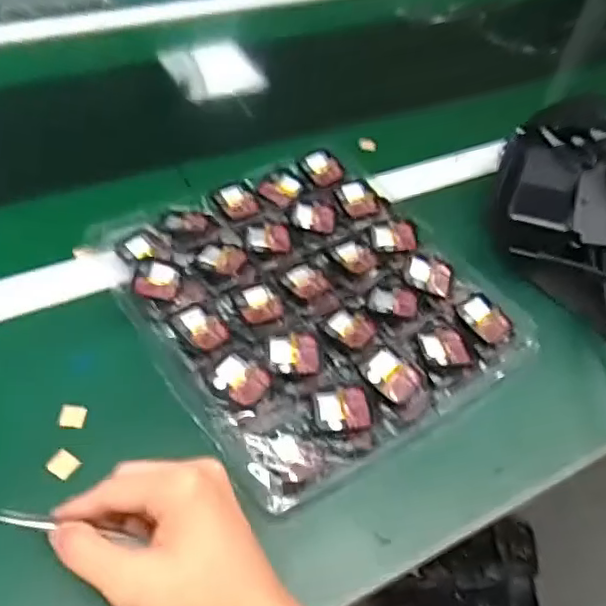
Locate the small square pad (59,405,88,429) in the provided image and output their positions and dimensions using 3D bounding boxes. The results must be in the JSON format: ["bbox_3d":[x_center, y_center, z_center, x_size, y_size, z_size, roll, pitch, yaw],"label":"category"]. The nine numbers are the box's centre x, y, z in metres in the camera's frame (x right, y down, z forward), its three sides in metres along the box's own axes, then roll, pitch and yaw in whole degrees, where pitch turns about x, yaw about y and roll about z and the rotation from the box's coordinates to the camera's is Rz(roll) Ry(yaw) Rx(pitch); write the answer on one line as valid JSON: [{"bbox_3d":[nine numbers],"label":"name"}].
[{"bbox_3d":[-0.162,0.080,0.430,0.017,0.007,0.016,4,50,-3],"label":"small square pad"}]

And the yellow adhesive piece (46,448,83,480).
[{"bbox_3d":[-0.161,0.108,0.408,0.018,0.004,0.016,26,53,15],"label":"yellow adhesive piece"}]

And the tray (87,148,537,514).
[{"bbox_3d":[0.002,-0.011,0.502,0.254,0.027,0.285,-24,57,-23],"label":"tray"}]

